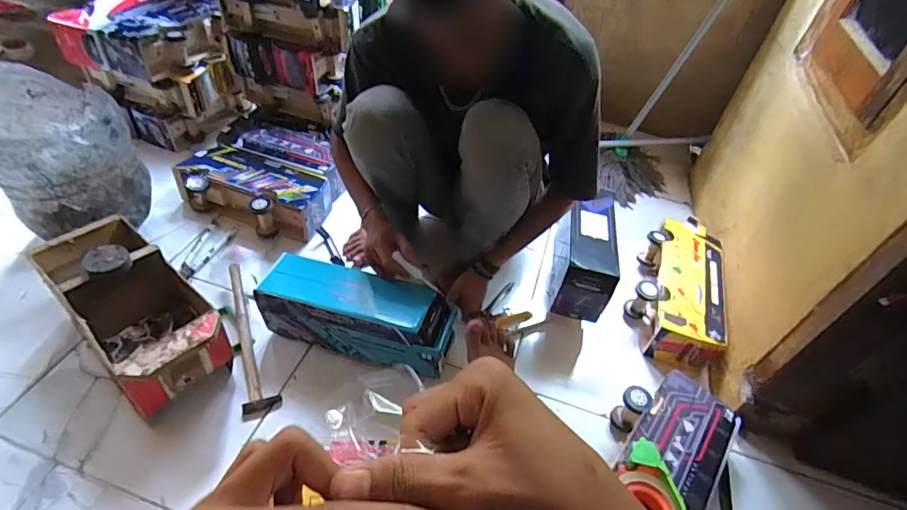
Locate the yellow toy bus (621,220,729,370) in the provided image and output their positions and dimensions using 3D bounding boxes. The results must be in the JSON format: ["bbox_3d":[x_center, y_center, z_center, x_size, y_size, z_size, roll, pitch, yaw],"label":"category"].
[{"bbox_3d":[0.515,0.068,1.085,0.185,0.092,0.387,16,46,8],"label":"yellow toy bus"}]

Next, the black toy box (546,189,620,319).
[{"bbox_3d":[0.288,0.012,1.043,0.103,0.155,0.272,12,45,3],"label":"black toy box"}]

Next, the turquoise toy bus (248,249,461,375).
[{"bbox_3d":[-0.182,0.112,0.899,0.364,0.150,0.117,16,46,7],"label":"turquoise toy bus"}]

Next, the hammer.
[{"bbox_3d":[-0.399,0.151,0.916,0.067,0.040,0.333,-12,49,-19],"label":"hammer"}]

